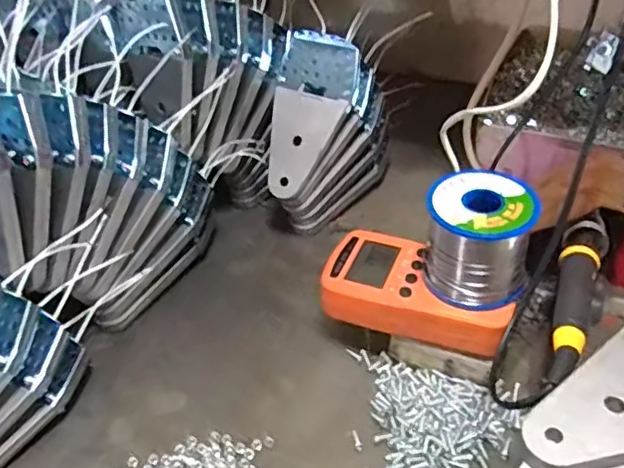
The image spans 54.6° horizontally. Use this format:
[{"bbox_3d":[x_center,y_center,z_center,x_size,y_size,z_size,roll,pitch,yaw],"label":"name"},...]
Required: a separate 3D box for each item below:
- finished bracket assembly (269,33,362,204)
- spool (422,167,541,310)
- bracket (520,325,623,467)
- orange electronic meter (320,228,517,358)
[{"bbox_3d":[-0.005,-0.101,0.520,0.065,0.139,0.023,19,5,24],"label":"finished bracket assembly"},{"bbox_3d":[0.107,0.003,0.391,0.062,0.071,0.053,7,43,14],"label":"spool"},{"bbox_3d":[0.146,0.085,0.292,0.097,0.014,0.065,-19,43,-15],"label":"bracket"},{"bbox_3d":[0.072,0.038,0.418,0.124,0.024,0.072,13,44,20],"label":"orange electronic meter"}]

